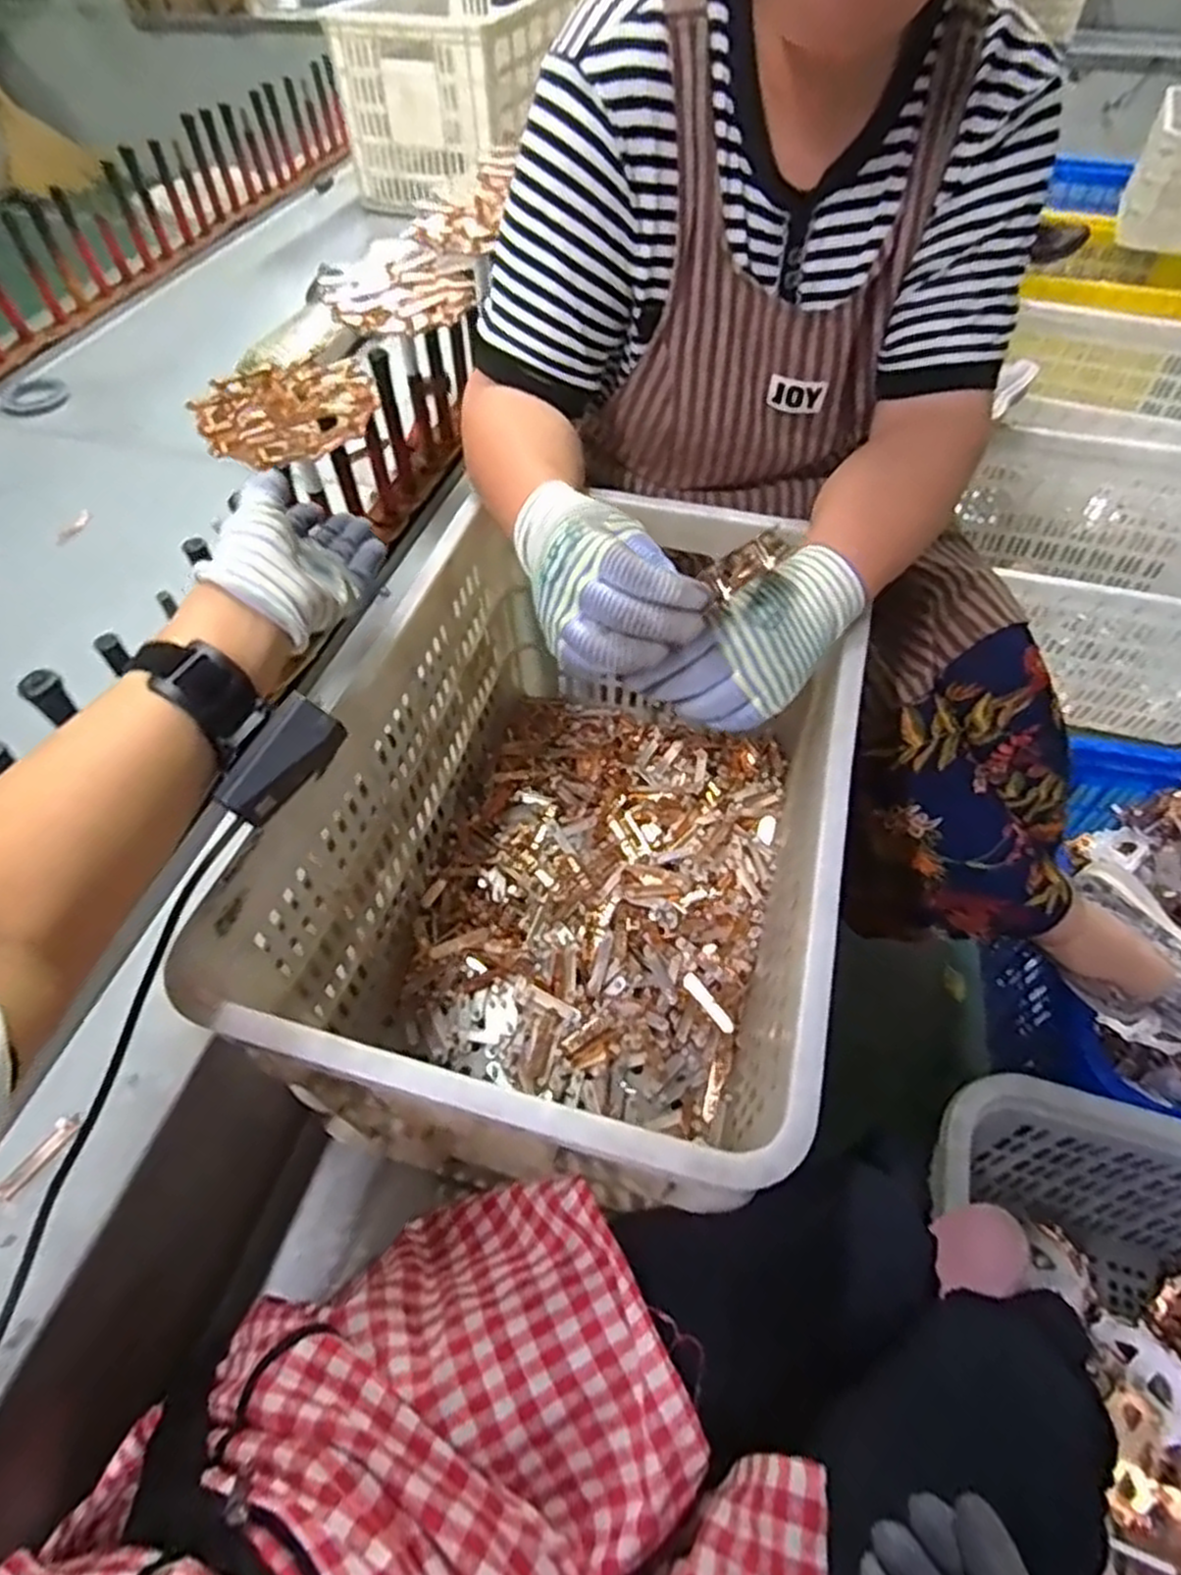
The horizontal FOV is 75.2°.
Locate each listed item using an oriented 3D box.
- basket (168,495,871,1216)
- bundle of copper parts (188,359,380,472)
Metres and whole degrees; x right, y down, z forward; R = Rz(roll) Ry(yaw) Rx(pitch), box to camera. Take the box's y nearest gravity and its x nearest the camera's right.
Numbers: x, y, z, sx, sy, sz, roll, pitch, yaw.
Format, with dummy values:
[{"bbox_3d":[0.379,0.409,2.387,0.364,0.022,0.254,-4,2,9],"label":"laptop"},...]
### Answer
[{"bbox_3d":[0.003,0.039,0.635,0.355,0.276,0.507,14,56,11],"label":"basket"},{"bbox_3d":[-0.247,-0.310,0.629,0.138,0.027,0.122,-20,56,-13],"label":"bundle of copper parts"}]

